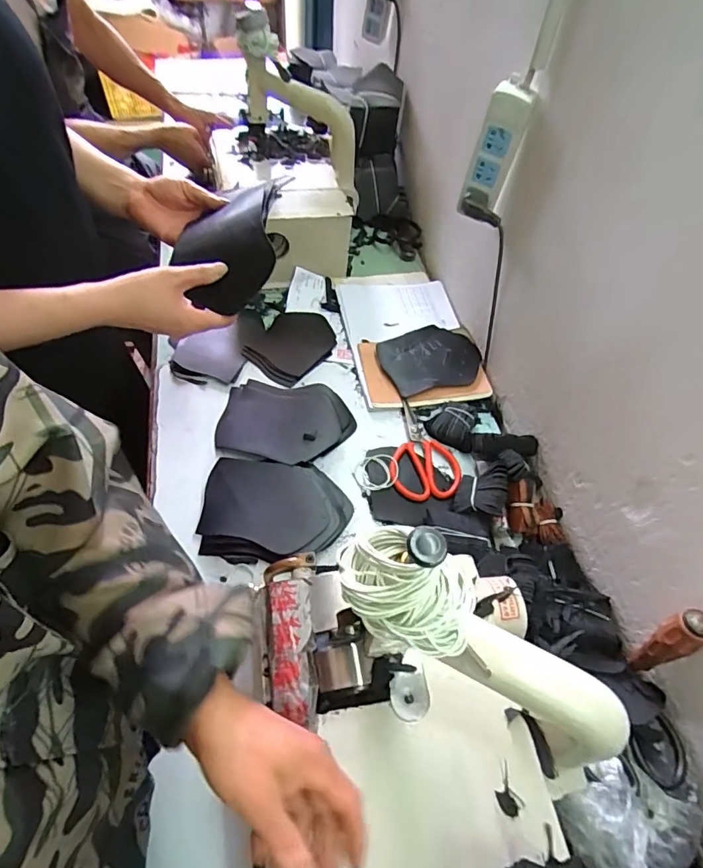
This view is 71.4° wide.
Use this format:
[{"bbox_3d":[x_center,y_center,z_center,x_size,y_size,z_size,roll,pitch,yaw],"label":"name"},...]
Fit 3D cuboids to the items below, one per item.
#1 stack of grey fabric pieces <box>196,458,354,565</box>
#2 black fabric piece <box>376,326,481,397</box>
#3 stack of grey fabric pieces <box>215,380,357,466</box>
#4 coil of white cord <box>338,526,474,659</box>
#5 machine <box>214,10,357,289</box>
[{"bbox_3d":[-0.101,0.103,0.663,0.191,0.027,0.142,1,55,-5],"label":"stack of grey fabric pieces"},{"bbox_3d":[0.139,-0.127,0.838,0.165,0.028,0.132,-23,61,-20],"label":"black fabric piece"},{"bbox_3d":[-0.098,-0.021,0.746,0.194,0.013,0.146,9,55,0],"label":"stack of grey fabric pieces"},{"bbox_3d":[0.035,0.094,0.298,0.089,0.049,0.063,26,57,12],"label":"coil of white cord"},{"bbox_3d":[-0.109,-0.512,0.914,0.230,0.334,0.336,-21,60,-19],"label":"machine"}]

